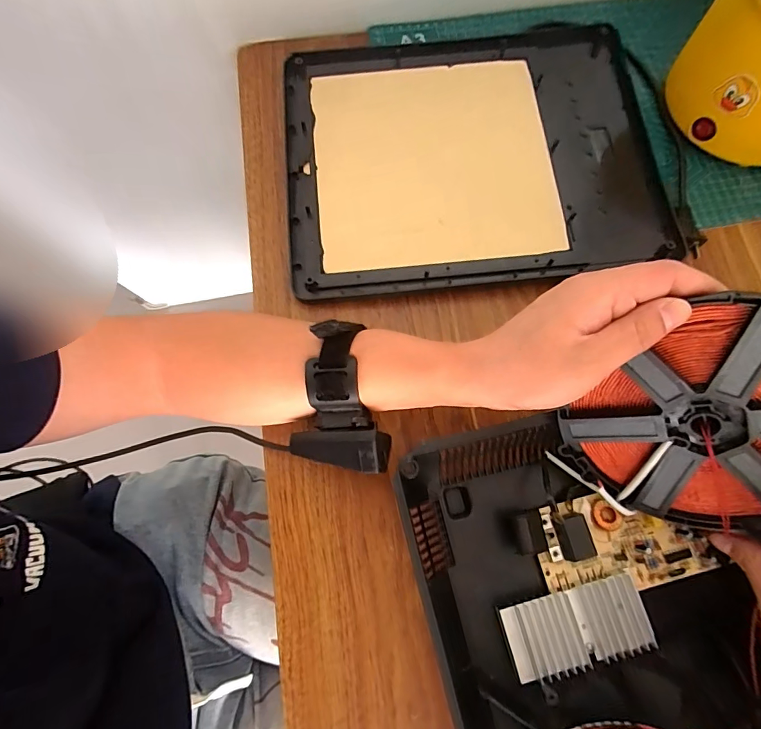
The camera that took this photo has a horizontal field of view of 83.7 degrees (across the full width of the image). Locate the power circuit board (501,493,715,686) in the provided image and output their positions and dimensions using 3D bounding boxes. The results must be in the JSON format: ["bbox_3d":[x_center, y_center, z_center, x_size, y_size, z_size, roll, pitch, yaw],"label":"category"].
[{"bbox_3d":[0.159,0.149,0.305,0.158,0.033,0.100,-12,76,-4],"label":"power circuit board"}]

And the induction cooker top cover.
[{"bbox_3d":[0.087,-0.203,0.415,0.351,0.020,0.269,-5,75,-4],"label":"induction cooker top cover"}]

